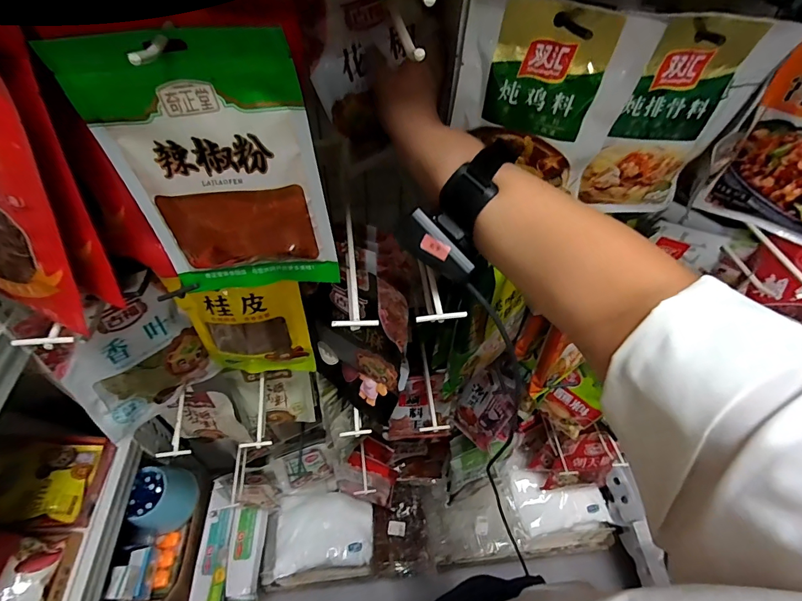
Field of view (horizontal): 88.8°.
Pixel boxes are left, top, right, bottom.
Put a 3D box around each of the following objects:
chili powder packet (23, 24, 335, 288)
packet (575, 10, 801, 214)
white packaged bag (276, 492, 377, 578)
[{"bbox_3d":[-0.127,-0.082,0.292,0.140,0.187,0.016,-2,50,-5],"label":"chili powder packet"},{"bbox_3d":[0.216,-0.139,0.339,0.116,0.165,0.026,-8,51,-10],"label":"packet"},{"bbox_3d":[-0.182,0.549,0.990,0.221,0.040,0.173,-4,50,-6],"label":"white packaged bag"}]

